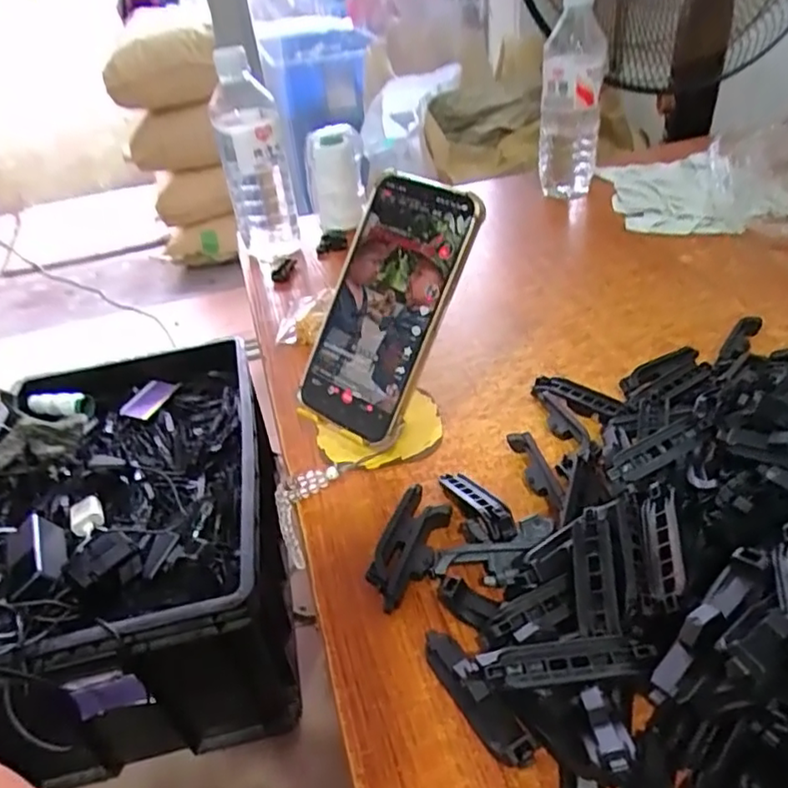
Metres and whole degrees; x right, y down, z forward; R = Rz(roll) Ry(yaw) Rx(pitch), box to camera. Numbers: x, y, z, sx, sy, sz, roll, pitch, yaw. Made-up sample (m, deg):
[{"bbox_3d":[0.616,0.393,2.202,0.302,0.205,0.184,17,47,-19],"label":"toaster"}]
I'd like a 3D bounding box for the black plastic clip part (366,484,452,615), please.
[{"bbox_3d":[0.010,0.090,0.363,0.033,0.018,0.081,10,39,21],"label":"black plastic clip part"}]

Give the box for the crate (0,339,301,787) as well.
[{"bbox_3d":[-0.401,0.213,0.969,0.419,0.302,0.557,-12,38,-5],"label":"crate"}]

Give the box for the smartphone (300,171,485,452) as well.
[{"bbox_3d":[-0.005,-0.055,0.404,0.080,0.167,0.011,27,9,30],"label":"smartphone"}]

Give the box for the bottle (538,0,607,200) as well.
[{"bbox_3d":[0.211,-0.347,0.741,0.069,0.219,0.055,3,37,13],"label":"bottle"}]

